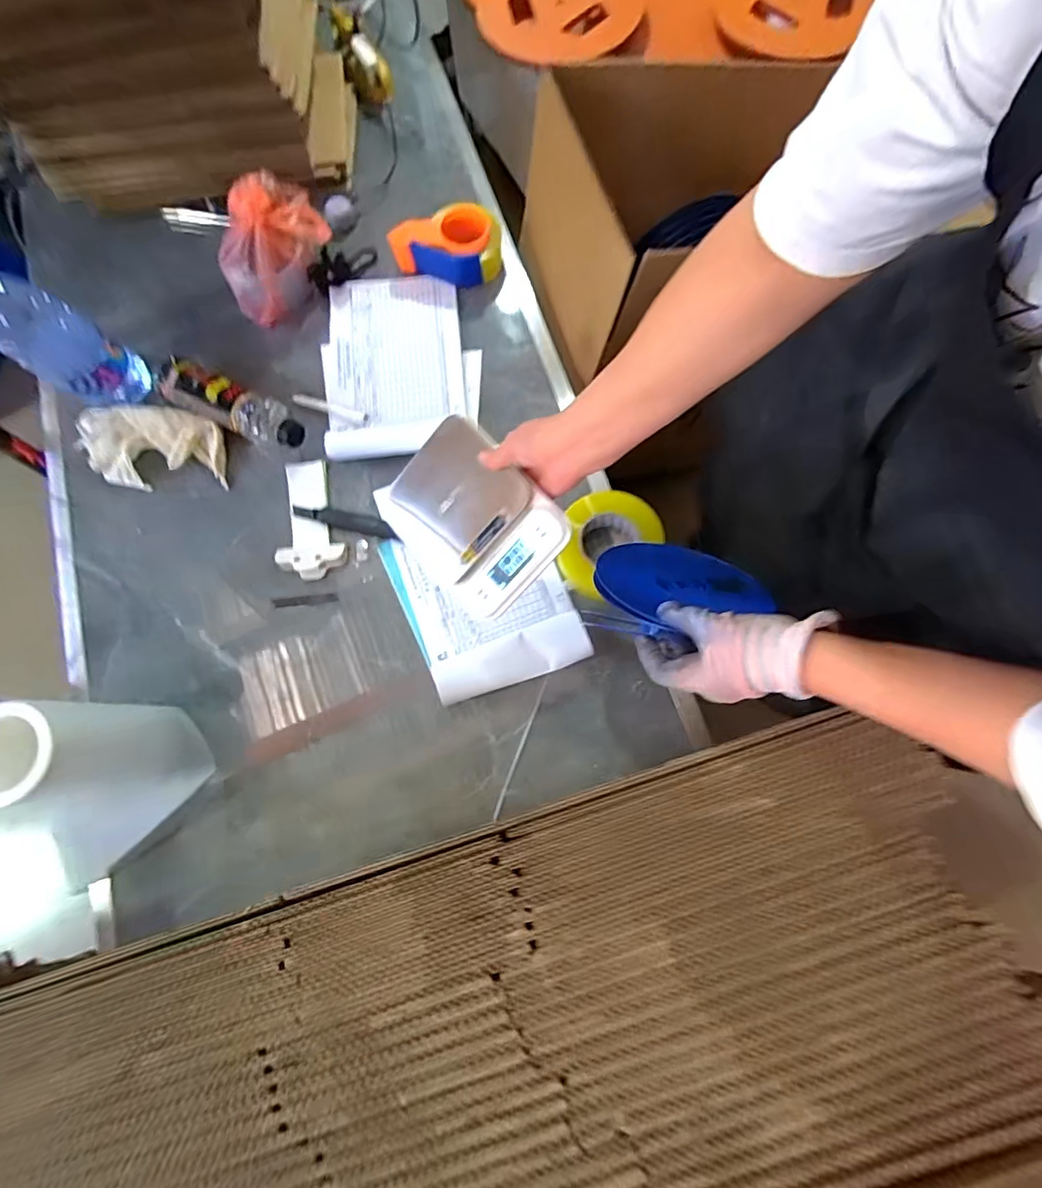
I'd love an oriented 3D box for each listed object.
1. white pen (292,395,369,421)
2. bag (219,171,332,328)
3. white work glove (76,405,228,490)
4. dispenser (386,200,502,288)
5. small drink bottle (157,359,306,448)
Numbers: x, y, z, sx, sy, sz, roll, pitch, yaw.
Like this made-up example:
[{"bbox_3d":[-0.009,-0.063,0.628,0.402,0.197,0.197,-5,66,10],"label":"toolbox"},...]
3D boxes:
[{"bbox_3d":[-0.289,-0.279,0.808,0.124,0.014,0.016,20,79,6],"label":"white pen"},{"bbox_3d":[-0.374,-0.521,0.805,0.173,0.152,0.121,-31,79,-5],"label":"bag"},{"bbox_3d":[-0.556,-0.219,0.804,0.246,0.039,0.120,6,78,3],"label":"white work glove"},{"bbox_3d":[-0.115,-0.542,0.846,0.165,0.059,0.103,-17,78,-2],"label":"dispenser"},{"bbox_3d":[-0.418,-0.276,0.783,0.222,0.053,0.070,24,80,6],"label":"small drink bottle"}]

